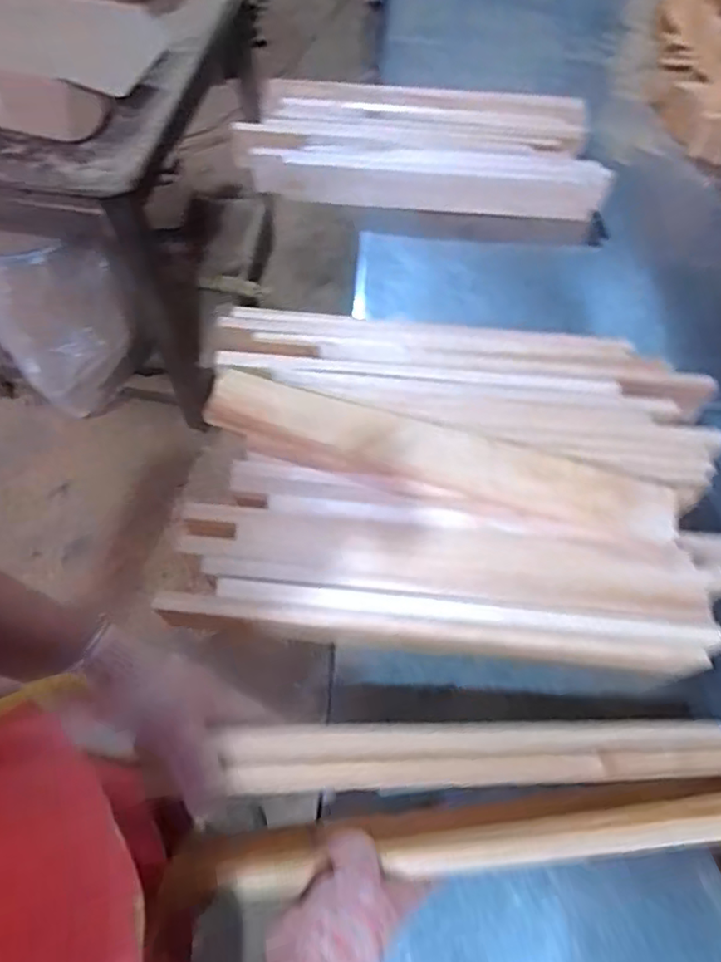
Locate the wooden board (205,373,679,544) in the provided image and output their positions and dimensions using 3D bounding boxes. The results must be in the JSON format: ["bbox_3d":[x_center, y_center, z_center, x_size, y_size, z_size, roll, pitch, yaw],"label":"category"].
[{"bbox_3d":[0.081,-0.024,0.647,0.503,0.024,0.081,14,61,7],"label":"wooden board"}]

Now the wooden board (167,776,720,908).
[{"bbox_3d":[0.107,0.287,0.493,0.498,0.069,0.019,-4,103,-6],"label":"wooden board"}]

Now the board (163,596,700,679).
[{"bbox_3d":[0.065,0.156,0.593,0.510,0.075,0.022,5,60,1],"label":"board"}]

